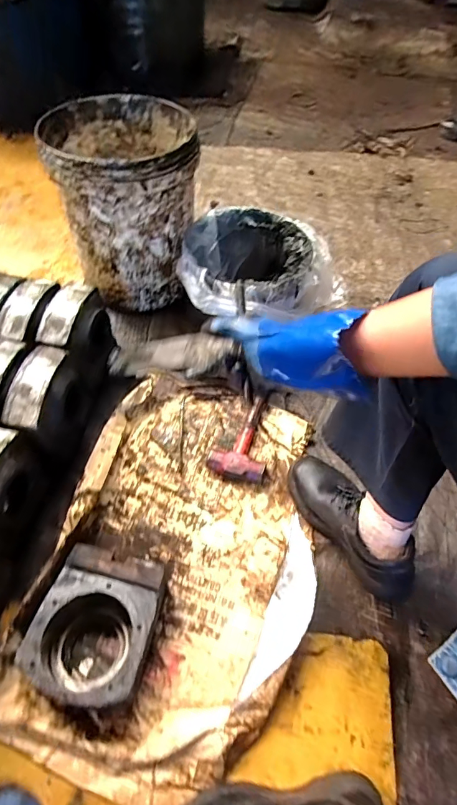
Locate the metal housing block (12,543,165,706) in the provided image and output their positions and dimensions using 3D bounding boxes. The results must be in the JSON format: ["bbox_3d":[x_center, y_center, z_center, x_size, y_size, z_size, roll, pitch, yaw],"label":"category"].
[{"bbox_3d":[-0.188,0.319,0.601,0.161,0.084,0.183,13,57,6],"label":"metal housing block"}]

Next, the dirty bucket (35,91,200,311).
[{"bbox_3d":[-0.224,-0.451,0.932,0.295,0.314,0.289,-8,57,-8],"label":"dirty bucket"}]

